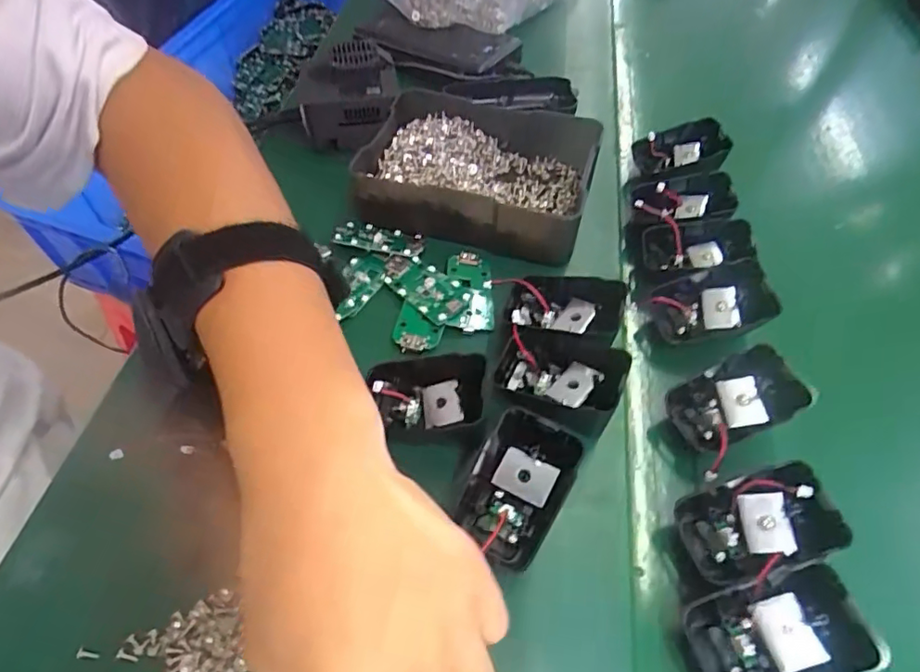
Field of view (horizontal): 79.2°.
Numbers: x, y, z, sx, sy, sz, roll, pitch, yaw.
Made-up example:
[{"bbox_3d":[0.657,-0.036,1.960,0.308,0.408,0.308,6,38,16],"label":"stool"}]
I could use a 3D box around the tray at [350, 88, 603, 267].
[{"bbox_3d":[0.014,-0.127,0.413,0.160,0.043,0.120,15,55,7],"label":"tray"}]

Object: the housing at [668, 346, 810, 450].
[{"bbox_3d":[0.151,0.036,0.308,0.064,0.029,0.041,-16,57,-15],"label":"housing"}]

